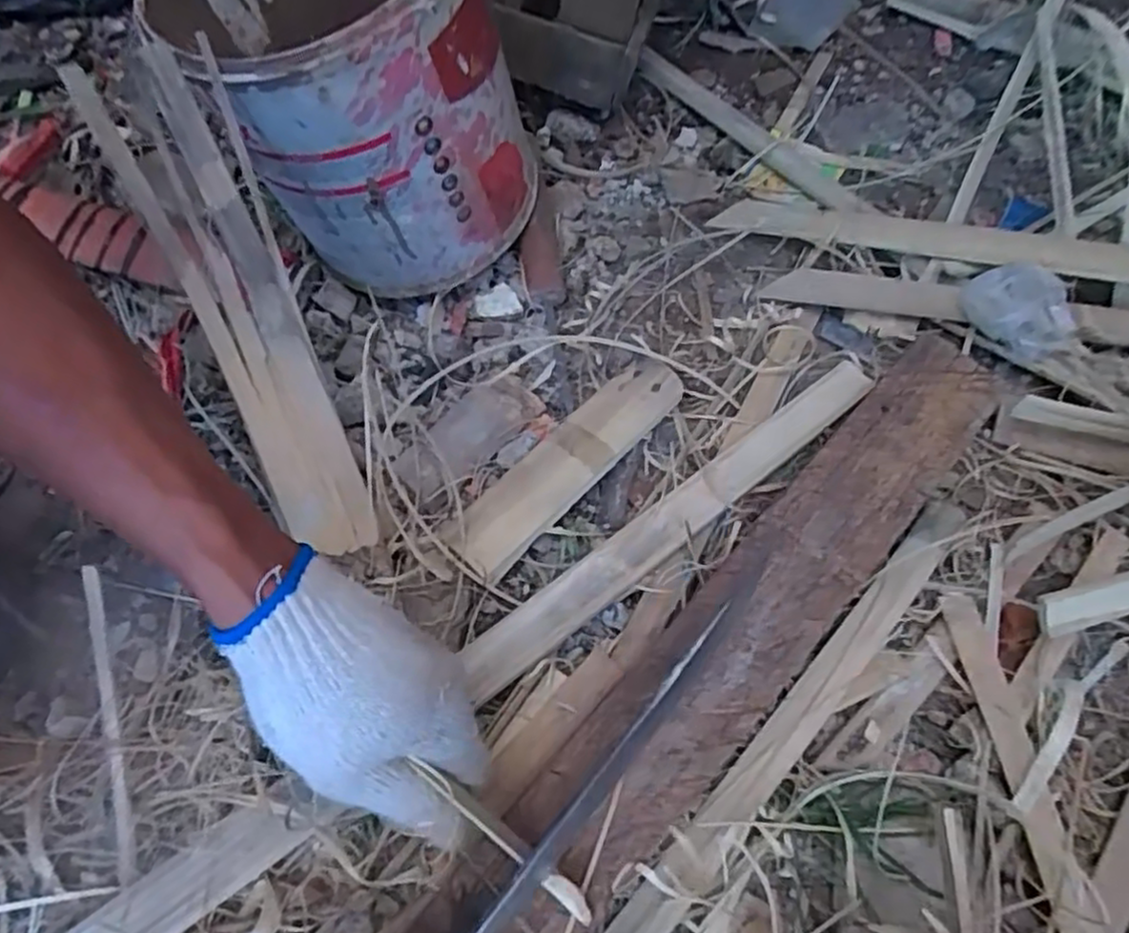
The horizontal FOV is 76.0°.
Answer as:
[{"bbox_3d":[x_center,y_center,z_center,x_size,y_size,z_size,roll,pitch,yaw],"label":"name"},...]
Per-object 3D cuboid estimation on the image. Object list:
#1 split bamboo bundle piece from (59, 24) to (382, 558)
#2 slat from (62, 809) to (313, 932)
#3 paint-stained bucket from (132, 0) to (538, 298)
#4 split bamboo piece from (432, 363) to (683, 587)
[{"bbox_3d":[-0.173,-0.079,0.395,0.064,0.030,0.267,-20,105,-10],"label":"split bamboo bundle piece"},{"bbox_3d":[-0.194,0.208,0.331,0.145,0.009,0.031,-34,68,-16],"label":"slat"},{"bbox_3d":[-0.131,-0.233,0.467,0.175,0.217,0.174,0,63,0],"label":"paint-stained bucket"},{"bbox_3d":[0.001,-0.002,0.457,0.045,0.023,0.184,40,70,18],"label":"split bamboo piece"}]

